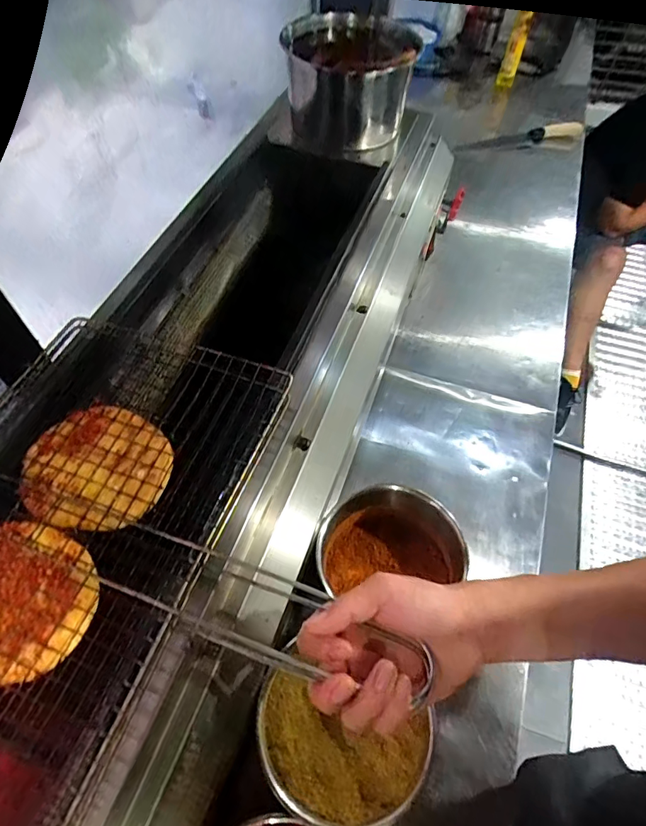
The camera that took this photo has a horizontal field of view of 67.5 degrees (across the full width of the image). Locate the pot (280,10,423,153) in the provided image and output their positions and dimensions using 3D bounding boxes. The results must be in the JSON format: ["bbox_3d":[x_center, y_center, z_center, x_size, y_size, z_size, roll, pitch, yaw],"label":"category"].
[{"bbox_3d":[0.035,-0.499,0.731,0.159,0.135,0.156,1,57,-1],"label":"pot"}]

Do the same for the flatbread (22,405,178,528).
[{"bbox_3d":[-0.186,0.042,0.399,0.120,0.007,0.105,18,59,10],"label":"flatbread"}]

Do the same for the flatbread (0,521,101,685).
[{"bbox_3d":[-0.221,0.133,0.339,0.115,0.006,0.105,1,57,-1],"label":"flatbread"}]

